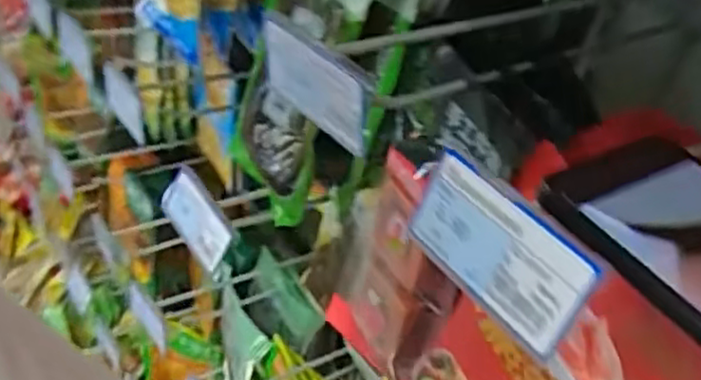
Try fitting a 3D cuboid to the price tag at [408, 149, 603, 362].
[{"bbox_3d":[0.052,0.023,0.268,0.006,0.041,0.080,2,30,-42],"label":"price tag"}]

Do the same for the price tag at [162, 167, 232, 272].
[{"bbox_3d":[-0.122,0.021,0.571,0.011,0.049,0.087,-5,38,-44],"label":"price tag"}]

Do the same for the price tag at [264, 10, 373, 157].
[{"bbox_3d":[-0.018,-0.054,0.365,0.011,0.042,0.083,-25,49,-34],"label":"price tag"}]

